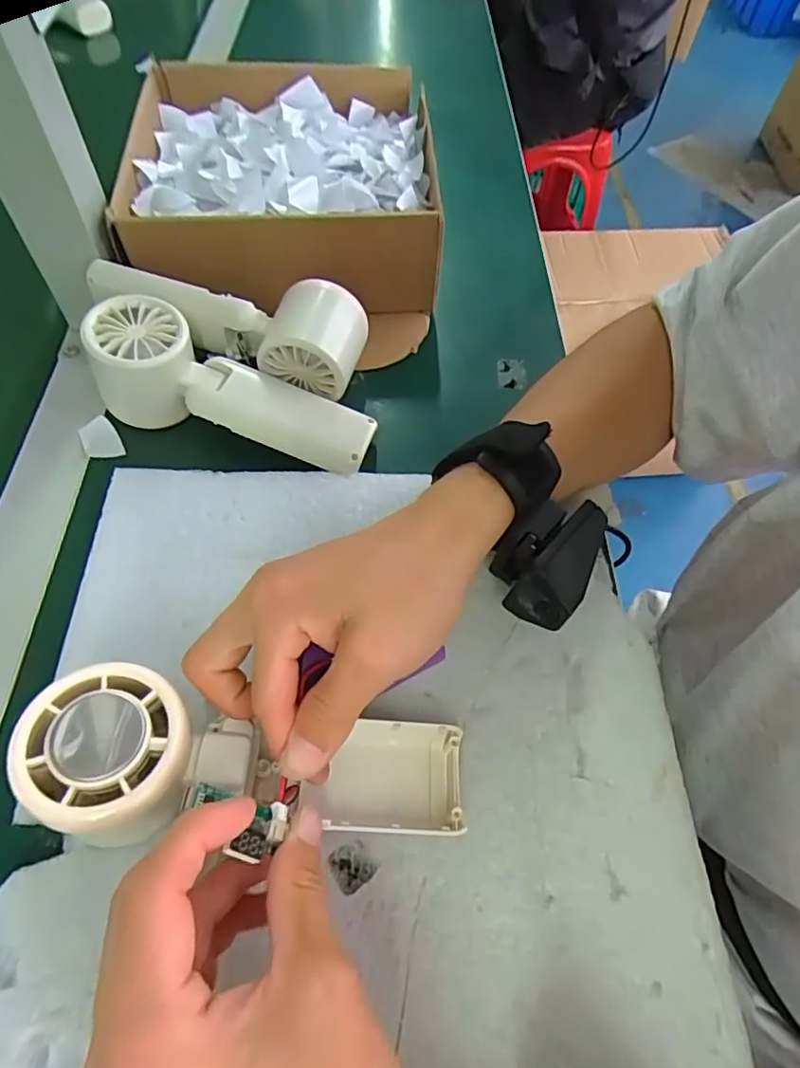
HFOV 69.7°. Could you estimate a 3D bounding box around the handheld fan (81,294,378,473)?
[{"bbox_3d":[-0.097,-0.078,0.337,0.162,0.049,0.048,21,59,-6],"label":"handheld fan"}]

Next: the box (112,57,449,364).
[{"bbox_3d":[-0.083,-0.262,0.434,0.215,0.077,0.229,-1,60,-4],"label":"box"}]

